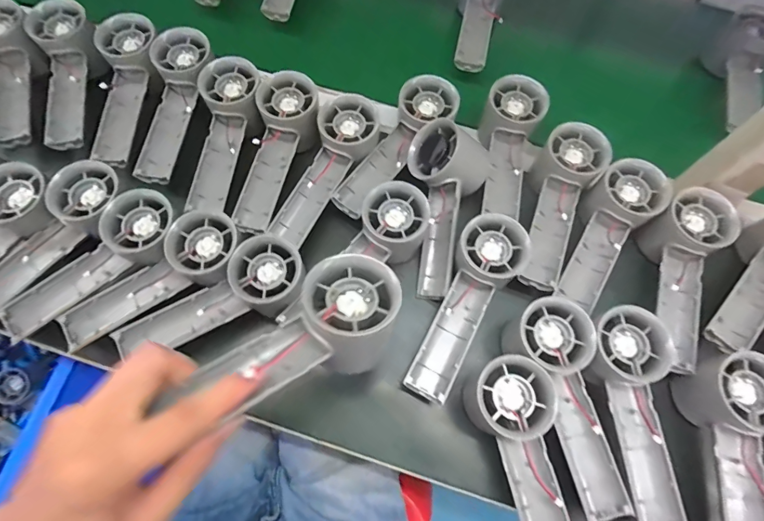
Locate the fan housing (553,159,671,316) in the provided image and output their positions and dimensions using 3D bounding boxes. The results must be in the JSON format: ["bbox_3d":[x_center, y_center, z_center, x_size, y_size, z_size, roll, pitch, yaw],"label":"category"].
[{"bbox_3d":[0.203,-0.021,0.369,0.053,0.035,0.140,30,85,10],"label":"fan housing"}]

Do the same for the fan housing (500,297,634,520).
[{"bbox_3d":[0.137,0.113,0.315,0.062,0.049,0.158,-6,70,-3],"label":"fan housing"}]

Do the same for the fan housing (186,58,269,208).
[{"bbox_3d":[-0.148,-0.123,0.386,0.059,0.031,0.149,1,70,0],"label":"fan housing"}]

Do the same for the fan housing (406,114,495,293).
[{"bbox_3d":[0.058,-0.045,0.368,0.073,0.051,0.156,7,90,2],"label":"fan housing"}]

